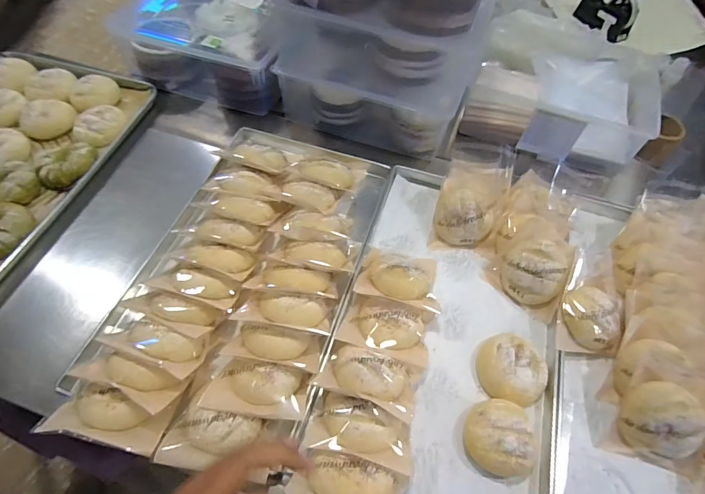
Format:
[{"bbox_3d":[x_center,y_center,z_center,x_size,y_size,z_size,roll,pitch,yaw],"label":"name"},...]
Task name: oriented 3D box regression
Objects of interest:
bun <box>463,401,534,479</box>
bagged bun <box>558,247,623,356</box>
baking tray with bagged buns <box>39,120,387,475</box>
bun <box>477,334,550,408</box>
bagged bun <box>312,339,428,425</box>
[{"bbox_3d":[0.192,0.246,0.529,0.088,0.045,0.093,5,57,0],"label":"bun"},{"bbox_3d":[0.380,0.070,0.644,0.101,0.067,0.194,14,57,7],"label":"bagged bun"},{"bbox_3d":[-0.164,0.021,0.648,0.325,0.061,0.587,15,57,7],"label":"baking tray with bagged buns"},{"bbox_3d":[0.231,0.176,0.589,0.093,0.036,0.100,1,57,-2],"label":"bun"},{"bbox_3d":[0.026,0.179,0.554,0.137,0.070,0.083,18,58,9],"label":"bagged bun"}]

